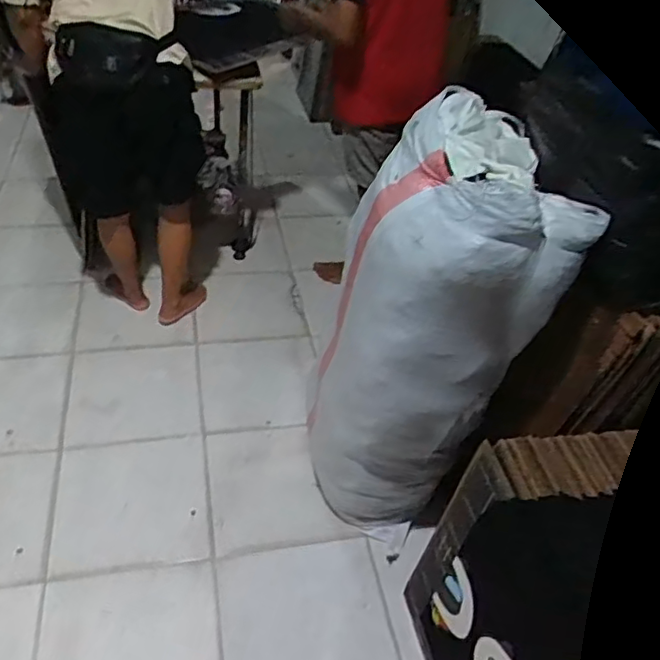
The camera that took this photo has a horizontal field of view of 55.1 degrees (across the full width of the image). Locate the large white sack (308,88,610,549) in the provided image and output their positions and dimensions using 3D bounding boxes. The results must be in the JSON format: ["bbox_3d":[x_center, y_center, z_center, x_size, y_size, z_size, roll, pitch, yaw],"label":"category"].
[{"bbox_3d":[0.253,0.040,1.494,0.463,0.967,0.483,23,43,16],"label":"large white sack"}]

